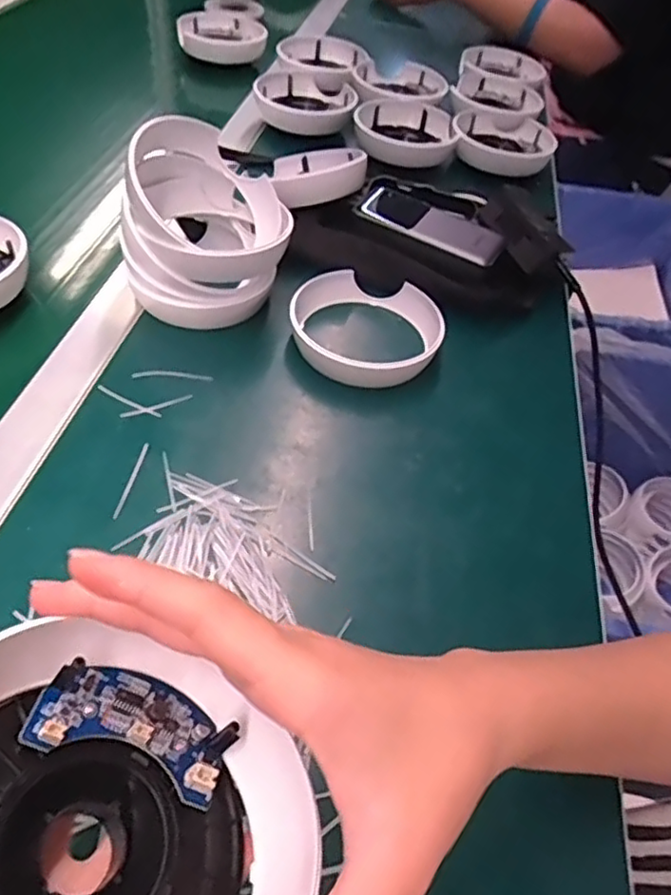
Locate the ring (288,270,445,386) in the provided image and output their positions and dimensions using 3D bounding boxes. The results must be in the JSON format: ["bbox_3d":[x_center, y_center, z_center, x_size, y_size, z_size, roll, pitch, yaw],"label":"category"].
[{"bbox_3d":[0.022,-0.094,0.485,0.117,0.032,0.105,10,49,1],"label":"ring"}]

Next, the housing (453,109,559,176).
[{"bbox_3d":[0.188,-0.344,0.705,0.111,0.032,0.101,17,49,7],"label":"housing"}]

